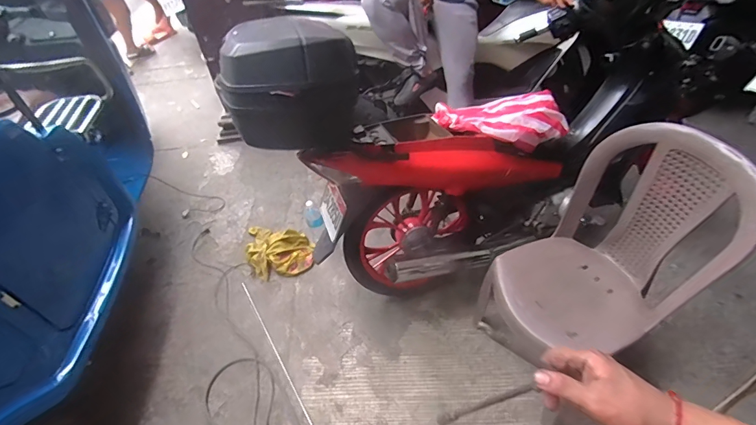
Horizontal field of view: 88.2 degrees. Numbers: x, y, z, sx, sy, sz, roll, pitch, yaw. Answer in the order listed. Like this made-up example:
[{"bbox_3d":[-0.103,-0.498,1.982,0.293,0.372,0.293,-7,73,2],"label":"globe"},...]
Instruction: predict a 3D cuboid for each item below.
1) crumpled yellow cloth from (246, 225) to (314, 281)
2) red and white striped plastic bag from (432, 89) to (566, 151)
[{"bbox_3d":[-0.508,0.186,1.867,0.394,0.109,0.258,16,50,19],"label":"crumpled yellow cloth"},{"bbox_3d":[0.418,-0.317,1.339,0.457,0.116,0.203,-8,46,-3],"label":"red and white striped plastic bag"}]

